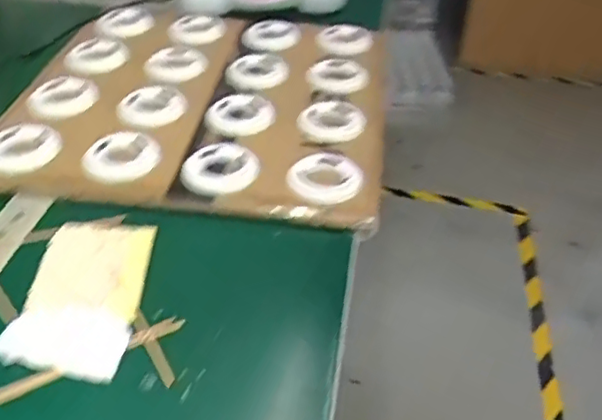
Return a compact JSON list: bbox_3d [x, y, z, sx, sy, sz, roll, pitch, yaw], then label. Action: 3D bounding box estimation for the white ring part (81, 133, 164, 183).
[{"bbox_3d":[-0.184,-0.055,0.655,0.074,0.017,0.069,2,40,-1],"label":"white ring part"}]

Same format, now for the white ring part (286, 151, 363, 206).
[{"bbox_3d":[0.022,-0.036,0.638,0.068,0.023,0.069,-8,41,-13],"label":"white ring part"}]

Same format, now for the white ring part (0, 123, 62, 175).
[{"bbox_3d":[-0.299,-0.066,0.670,0.077,0.020,0.077,-18,44,-23],"label":"white ring part"}]

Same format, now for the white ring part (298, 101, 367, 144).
[{"bbox_3d":[0.032,-0.103,0.733,0.077,0.025,0.072,2,40,-1],"label":"white ring part"}]

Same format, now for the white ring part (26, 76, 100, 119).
[{"bbox_3d":[-0.285,-0.138,0.746,0.081,0.016,0.078,-12,42,-17],"label":"white ring part"}]

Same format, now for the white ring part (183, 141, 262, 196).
[{"bbox_3d":[-0.080,-0.044,0.644,0.075,0.027,0.075,2,40,-1],"label":"white ring part"}]

